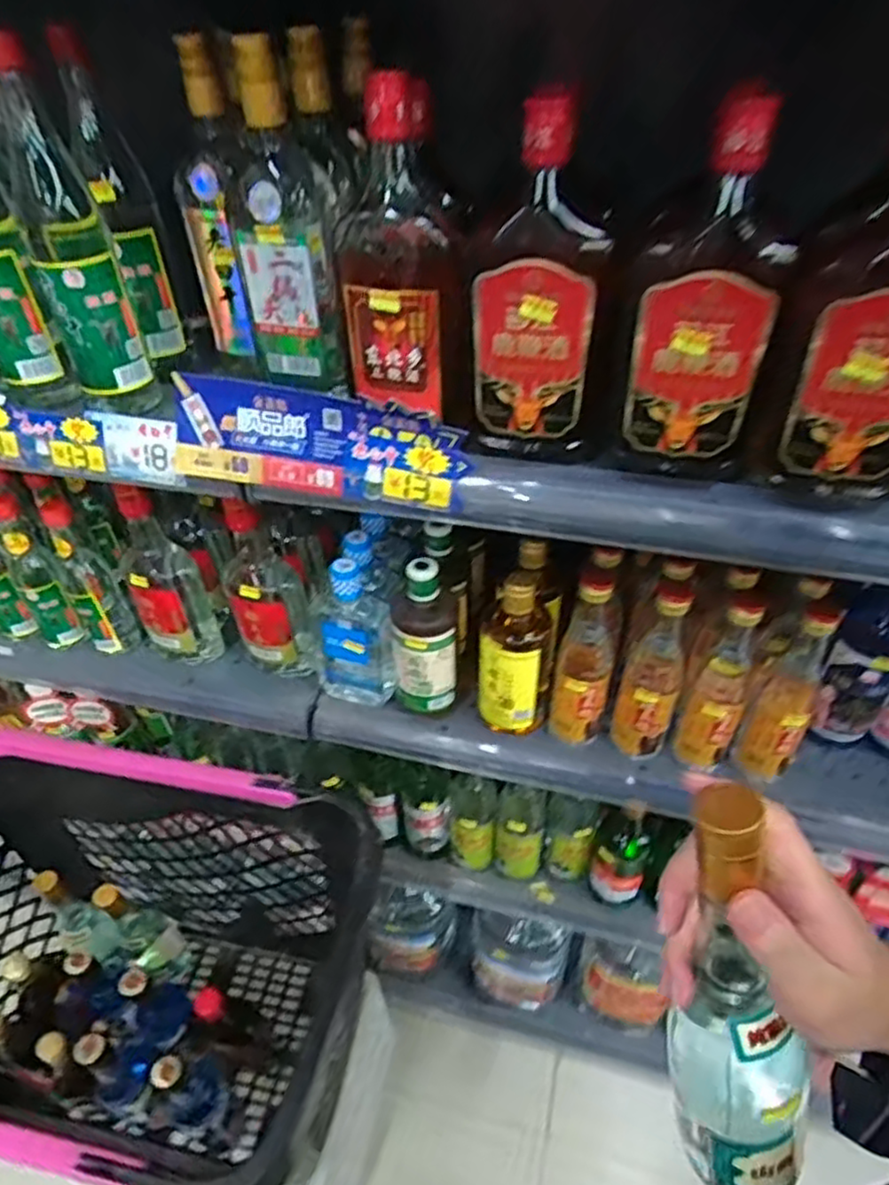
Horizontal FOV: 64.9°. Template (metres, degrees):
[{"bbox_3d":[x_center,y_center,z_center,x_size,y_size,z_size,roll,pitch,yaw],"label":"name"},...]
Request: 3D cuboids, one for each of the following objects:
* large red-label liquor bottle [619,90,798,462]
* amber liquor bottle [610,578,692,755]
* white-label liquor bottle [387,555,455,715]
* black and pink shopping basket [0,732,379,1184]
[{"bbox_3d":[0.164,-0.179,0.428,0.093,0.206,0.045,13,45,17],"label":"large red-label liquor bottle"},{"bbox_3d":[0.199,0.073,0.664,0.056,0.209,0.046,16,46,19],"label":"amber liquor bottle"},{"bbox_3d":[-0.024,0.047,0.720,0.062,0.170,0.057,-9,43,-6],"label":"white-label liquor bottle"},{"bbox_3d":[-0.372,0.493,0.861,0.529,0.456,0.356,7,44,10],"label":"black and pink shopping basket"}]

